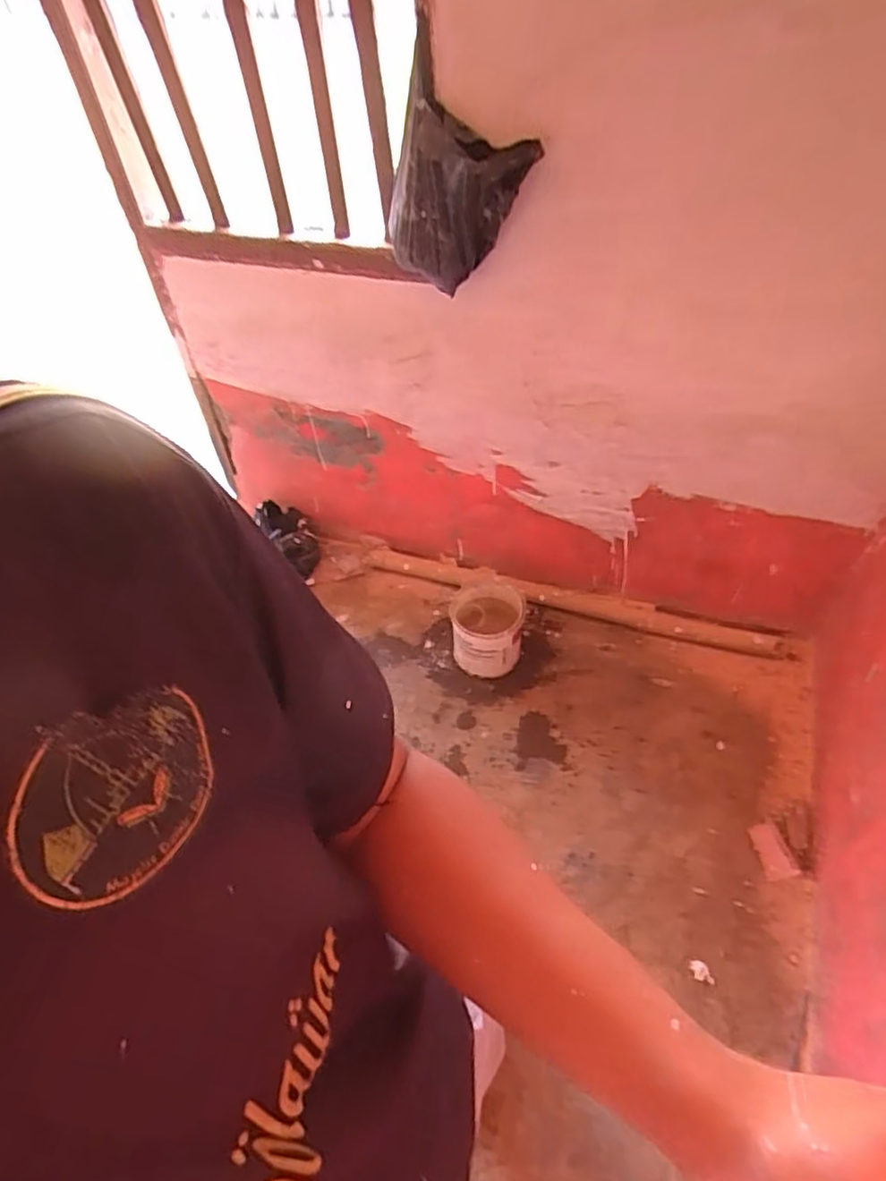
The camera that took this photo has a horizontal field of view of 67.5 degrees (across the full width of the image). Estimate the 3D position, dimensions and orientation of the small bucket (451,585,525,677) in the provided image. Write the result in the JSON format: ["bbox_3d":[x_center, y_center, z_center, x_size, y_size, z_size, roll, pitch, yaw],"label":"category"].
[{"bbox_3d":[0.116,0.102,1.792,0.201,0.172,0.215,2,49,5],"label":"small bucket"}]

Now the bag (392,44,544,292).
[{"bbox_3d":[0.025,-0.711,1.201,0.151,0.332,0.336,-25,52,-18],"label":"bag"}]

